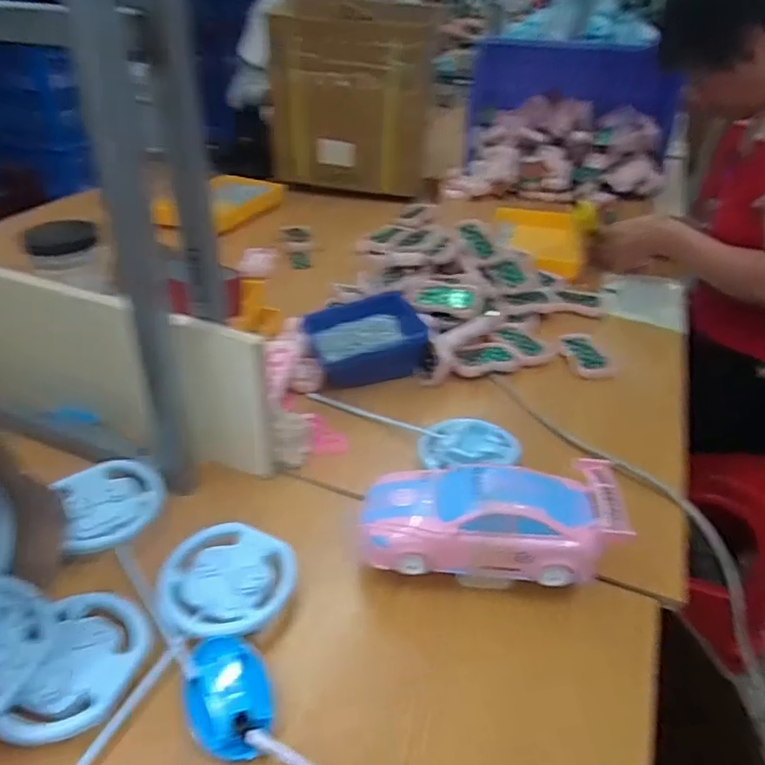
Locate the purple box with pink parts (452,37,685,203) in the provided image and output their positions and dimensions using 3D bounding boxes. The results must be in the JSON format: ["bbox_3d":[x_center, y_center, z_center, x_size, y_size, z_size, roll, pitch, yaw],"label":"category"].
[{"bbox_3d":[0.383,-0.537,1.248,0.429,0.252,0.198,9,36,10],"label":"purple box with pink parts"}]

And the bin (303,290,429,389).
[{"bbox_3d":[-0.022,-0.052,0.745,0.135,0.060,0.111,-11,37,-17],"label":"bin"}]

